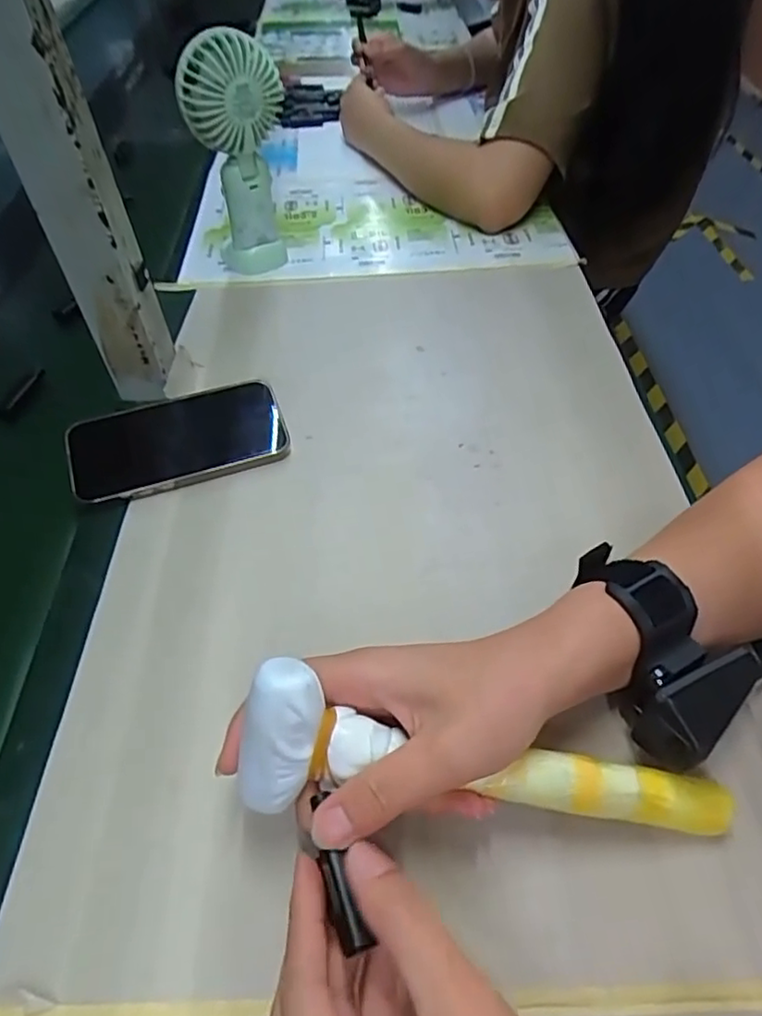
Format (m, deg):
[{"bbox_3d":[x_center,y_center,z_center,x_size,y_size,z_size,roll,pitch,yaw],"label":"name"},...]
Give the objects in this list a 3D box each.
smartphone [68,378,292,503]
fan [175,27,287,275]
[{"bbox_3d":[-0.145,-0.051,0.449,0.147,0.009,0.081,-14,57,-12],"label":"smartphone"},{"bbox_3d":[-0.124,-0.313,0.568,0.082,0.192,0.050,-9,48,-6],"label":"fan"}]

